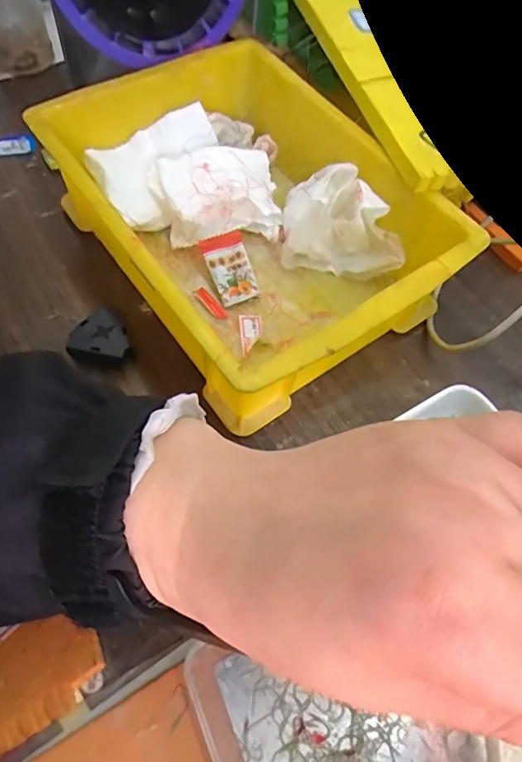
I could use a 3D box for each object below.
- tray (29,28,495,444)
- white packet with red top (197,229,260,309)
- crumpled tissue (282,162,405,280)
[{"bbox_3d":[-0.011,-0.105,0.326,0.173,0.073,0.245,-34,69,-19],"label":"tray"},{"bbox_3d":[-0.020,-0.076,0.333,0.029,0.004,0.048,-22,88,-12],"label":"white packet with red top"},{"bbox_3d":[0.056,-0.109,0.337,0.075,0.057,0.057,2,62,-3],"label":"crumpled tissue"}]

